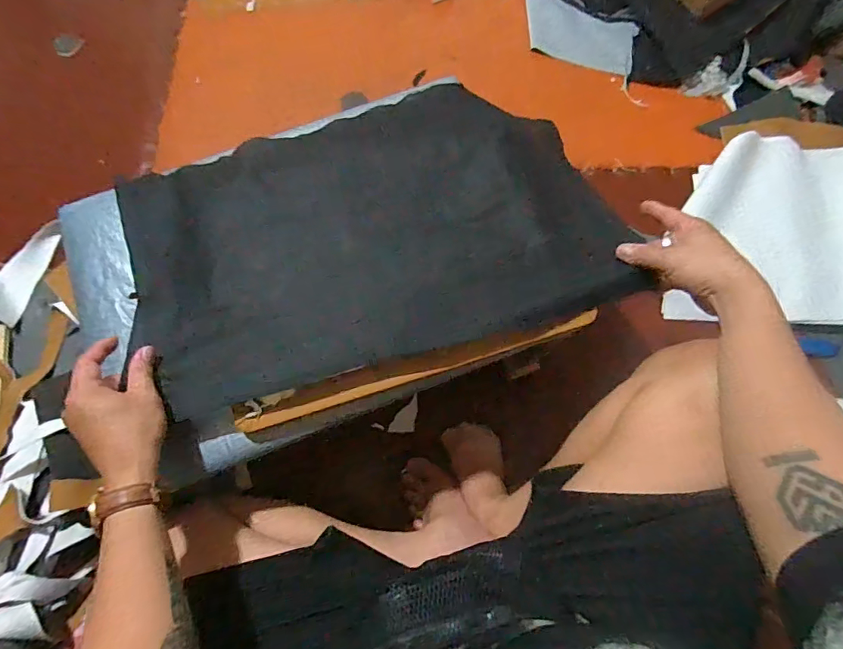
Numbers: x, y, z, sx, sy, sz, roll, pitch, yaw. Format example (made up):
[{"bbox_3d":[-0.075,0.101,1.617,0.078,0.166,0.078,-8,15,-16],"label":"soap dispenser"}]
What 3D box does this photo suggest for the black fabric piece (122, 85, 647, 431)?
[{"bbox_3d":[-0.065,-0.118,0.558,0.558,0.059,0.329,-16,74,-3],"label":"black fabric piece"}]

